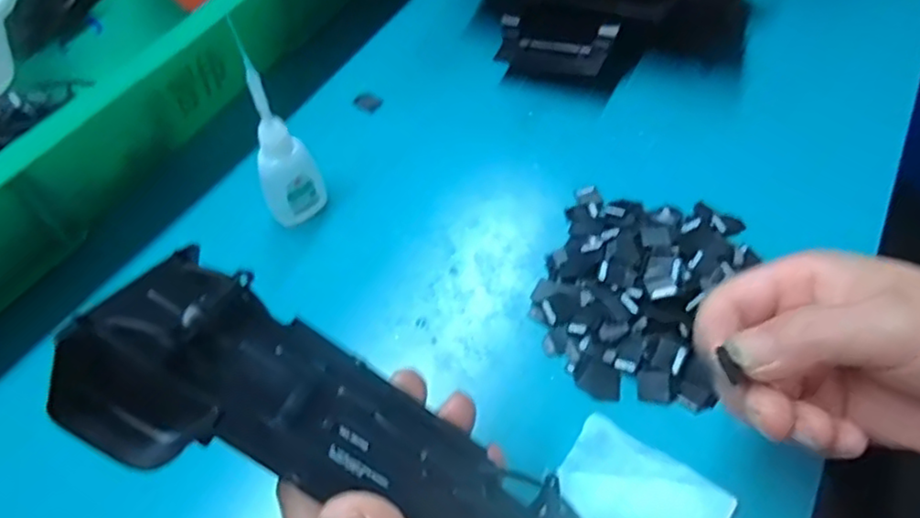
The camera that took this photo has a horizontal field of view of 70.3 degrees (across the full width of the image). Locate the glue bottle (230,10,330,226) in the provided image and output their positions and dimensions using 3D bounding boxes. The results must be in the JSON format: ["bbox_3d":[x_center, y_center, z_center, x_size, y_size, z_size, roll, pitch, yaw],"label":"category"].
[{"bbox_3d":[-0.096,-0.061,0.346,0.032,0.114,0.023,-17,57,-10],"label":"glue bottle"}]

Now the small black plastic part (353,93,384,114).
[{"bbox_3d":[-0.063,-0.107,0.446,0.020,0.004,0.013,25,60,17],"label":"small black plastic part"}]

